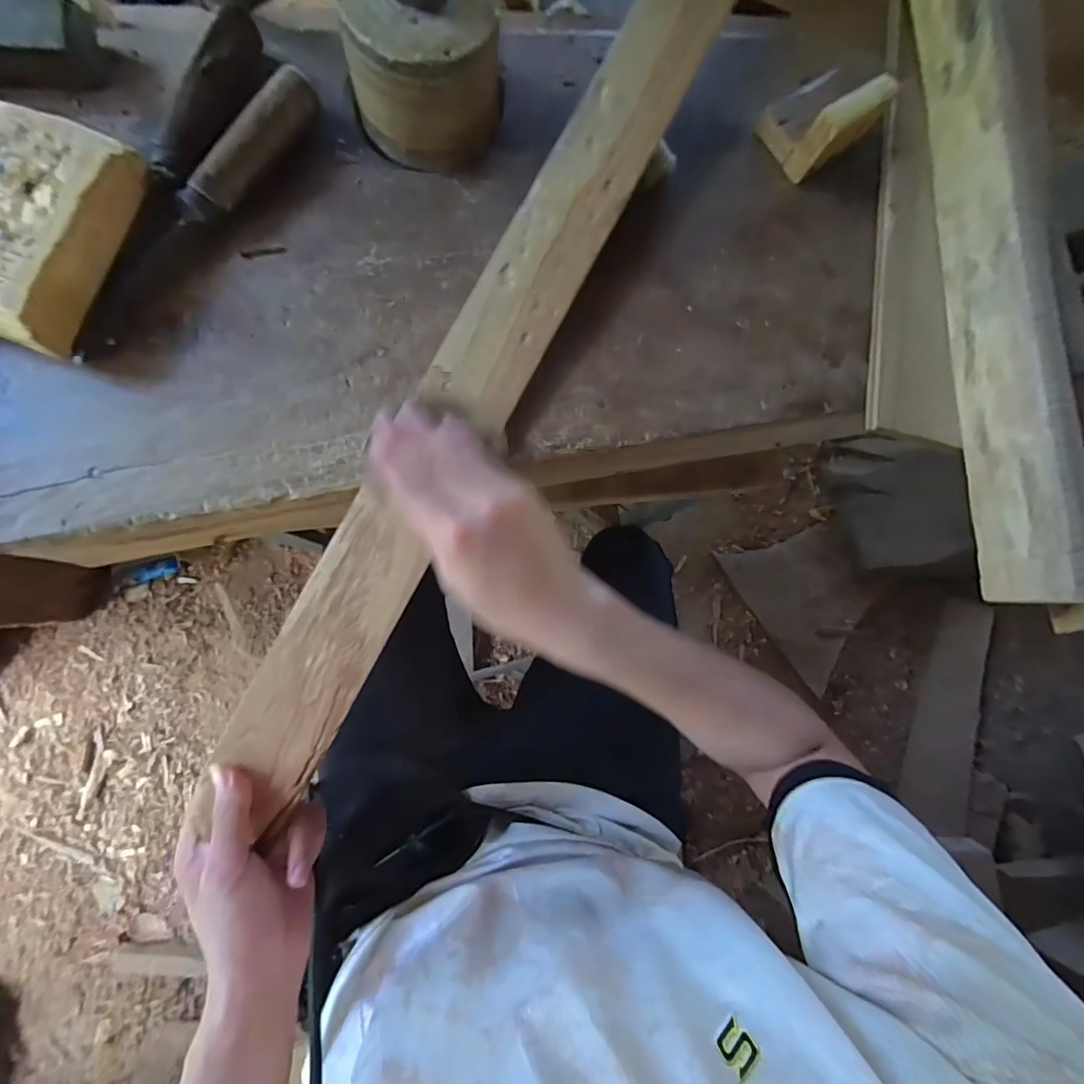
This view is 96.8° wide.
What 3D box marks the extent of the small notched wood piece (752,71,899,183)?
[{"bbox_3d":[0.231,-0.347,0.384,0.092,0.050,0.063,-39,91,-10],"label":"small notched wood piece"}]

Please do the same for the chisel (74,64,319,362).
[{"bbox_3d":[-0.226,-0.214,0.313,0.027,0.028,0.227,35,81,-2],"label":"chisel"}]

